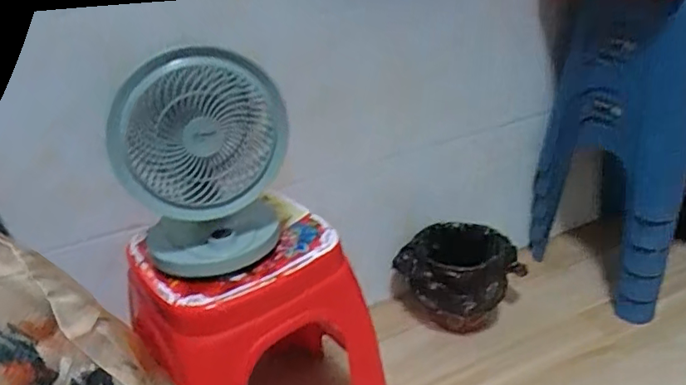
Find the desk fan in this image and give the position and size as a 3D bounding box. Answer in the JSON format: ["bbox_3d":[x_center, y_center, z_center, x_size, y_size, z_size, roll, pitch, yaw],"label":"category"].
[{"bbox_3d":[-0.181,-0.049,0.754,0.213,0.292,0.144,-9,28,-6],"label":"desk fan"}]

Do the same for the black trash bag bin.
[{"bbox_3d":[0.267,0.209,1.282,0.269,0.221,0.198,11,32,28],"label":"black trash bag bin"}]

